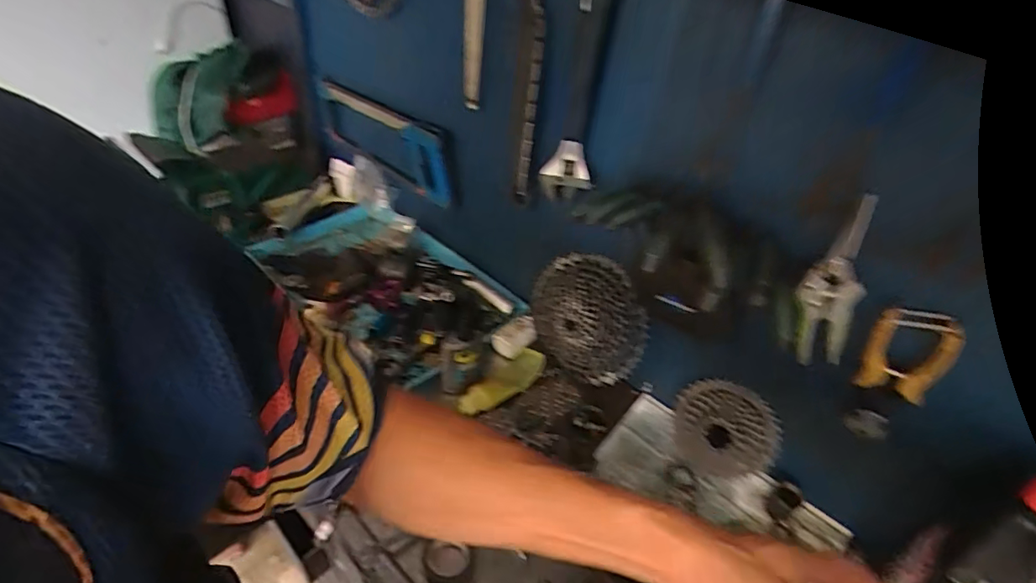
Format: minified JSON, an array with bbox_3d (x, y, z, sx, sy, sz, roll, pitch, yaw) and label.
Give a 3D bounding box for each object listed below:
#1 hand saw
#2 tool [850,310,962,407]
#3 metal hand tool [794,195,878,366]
[{"bbox_3d":[-0.261,-0.282,0.955,0.376,0.148,0.036,32,45,27],"label":"hand saw"},{"bbox_3d":[0.368,0.061,0.483,0.068,0.098,0.017,26,42,20],"label":"tool"},{"bbox_3d":[0.314,-0.002,0.498,0.057,0.185,0.028,31,42,32],"label":"metal hand tool"}]

